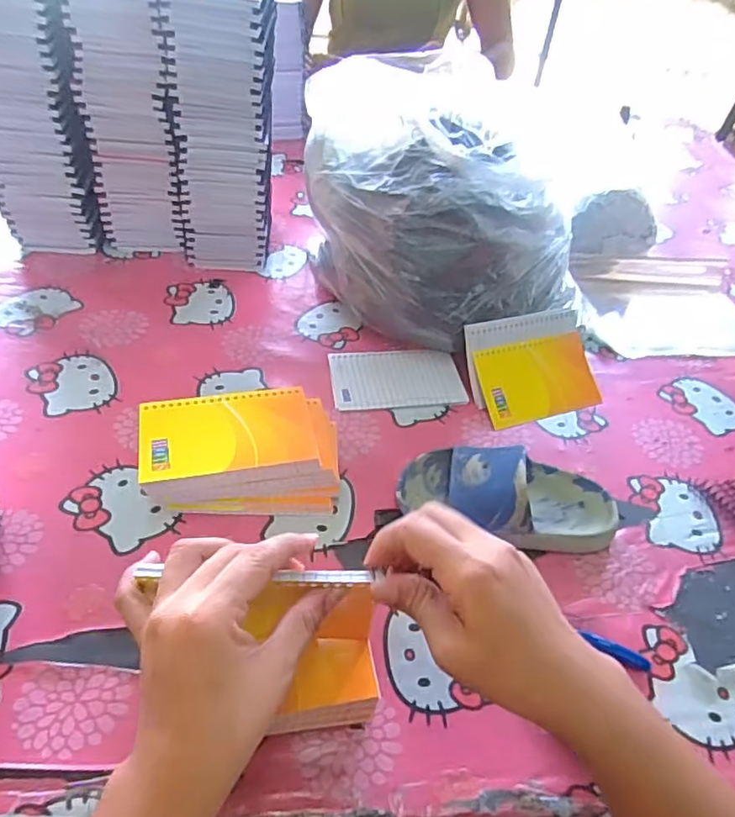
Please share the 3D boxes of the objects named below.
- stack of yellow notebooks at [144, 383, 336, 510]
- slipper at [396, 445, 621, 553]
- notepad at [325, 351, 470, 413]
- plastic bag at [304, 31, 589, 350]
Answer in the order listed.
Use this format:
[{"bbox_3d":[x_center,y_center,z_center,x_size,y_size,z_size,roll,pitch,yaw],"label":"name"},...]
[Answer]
[{"bbox_3d":[-0.101,0.037,0.482,0.149,0.061,0.090,-3,47,-10],"label":"stack of yellow notebooks"},{"bbox_3d":[0.117,0.068,0.479,0.174,0.062,0.080,5,46,-2],"label":"slipper"},{"bbox_3d":[0.029,-0.032,0.605,0.131,0.004,0.081,-4,47,-11],"label":"notepad"},{"bbox_3d":[0.073,-0.211,0.644,0.239,0.207,0.277,-22,53,-25],"label":"plastic bag"}]

